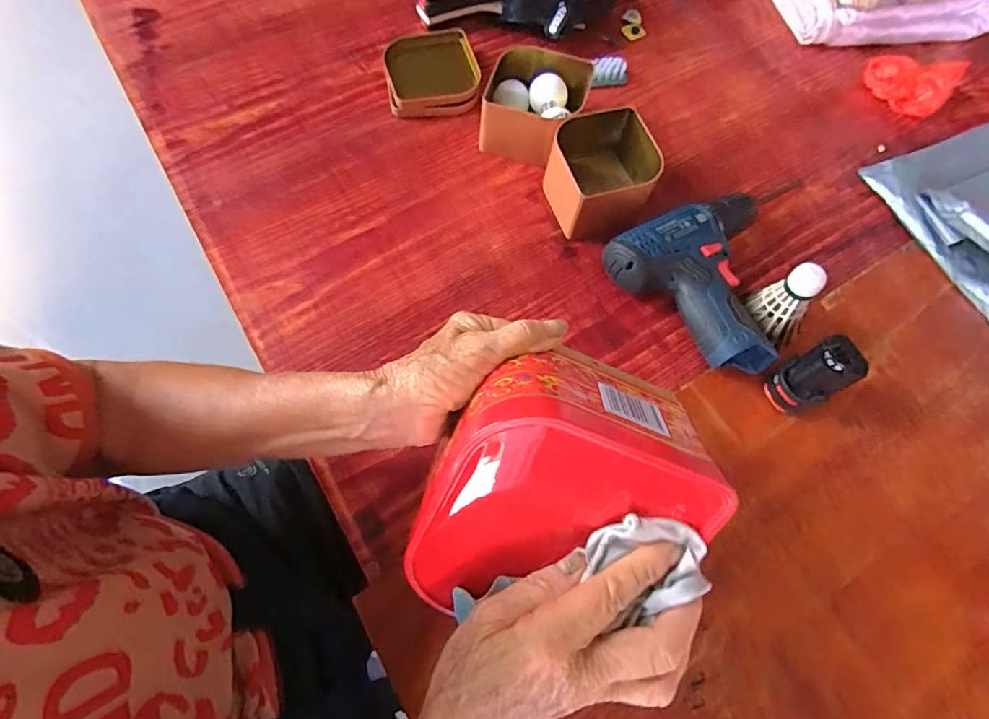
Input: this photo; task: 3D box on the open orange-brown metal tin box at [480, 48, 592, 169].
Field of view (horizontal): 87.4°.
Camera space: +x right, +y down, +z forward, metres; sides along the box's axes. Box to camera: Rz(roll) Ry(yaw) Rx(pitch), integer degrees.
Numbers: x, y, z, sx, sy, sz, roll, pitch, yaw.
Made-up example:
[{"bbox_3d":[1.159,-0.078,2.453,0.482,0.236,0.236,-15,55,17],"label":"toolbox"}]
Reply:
[{"bbox_3d":[0.040,-0.266,0.542,0.098,0.058,0.107,16,65,2],"label":"open orange-brown metal tin box"}]

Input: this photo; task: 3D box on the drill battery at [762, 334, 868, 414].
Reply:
[{"bbox_3d":[0.257,0.015,0.419,0.041,0.081,0.041,-23,69,-15],"label":"drill battery"}]

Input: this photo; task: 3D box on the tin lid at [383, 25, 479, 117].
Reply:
[{"bbox_3d":[-0.068,-0.320,0.577,0.103,0.019,0.114,-8,66,-9],"label":"tin lid"}]

